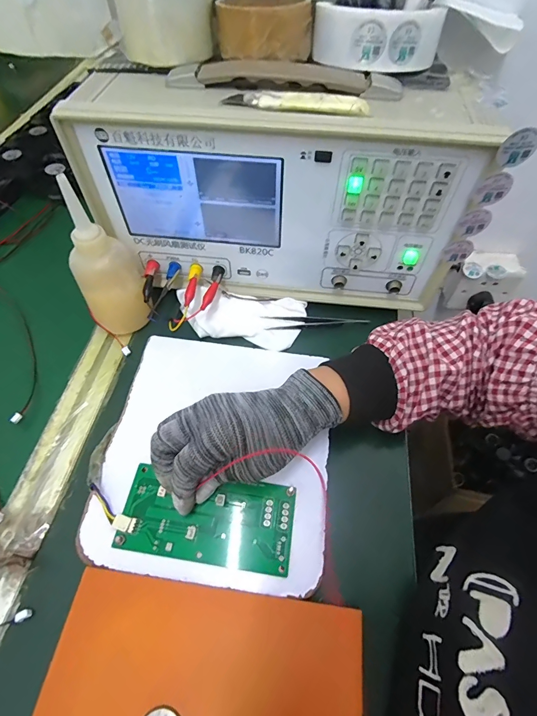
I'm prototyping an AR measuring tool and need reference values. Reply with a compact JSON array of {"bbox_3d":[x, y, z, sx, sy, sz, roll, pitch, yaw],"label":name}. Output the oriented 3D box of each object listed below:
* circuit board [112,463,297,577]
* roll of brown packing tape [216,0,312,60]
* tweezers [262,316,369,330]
[{"bbox_3d":[-0.048,0.127,0.285,0.133,0.008,0.064,4,57,1],"label":"circuit board"},{"bbox_3d":[-0.002,-0.301,0.319,0.078,0.037,0.089,2,57,4],"label":"roll of brown packing tape"},{"bbox_3d":[0.054,-0.044,0.406,0.116,0.009,0.021,-7,57,-2],"label":"tweezers"}]

